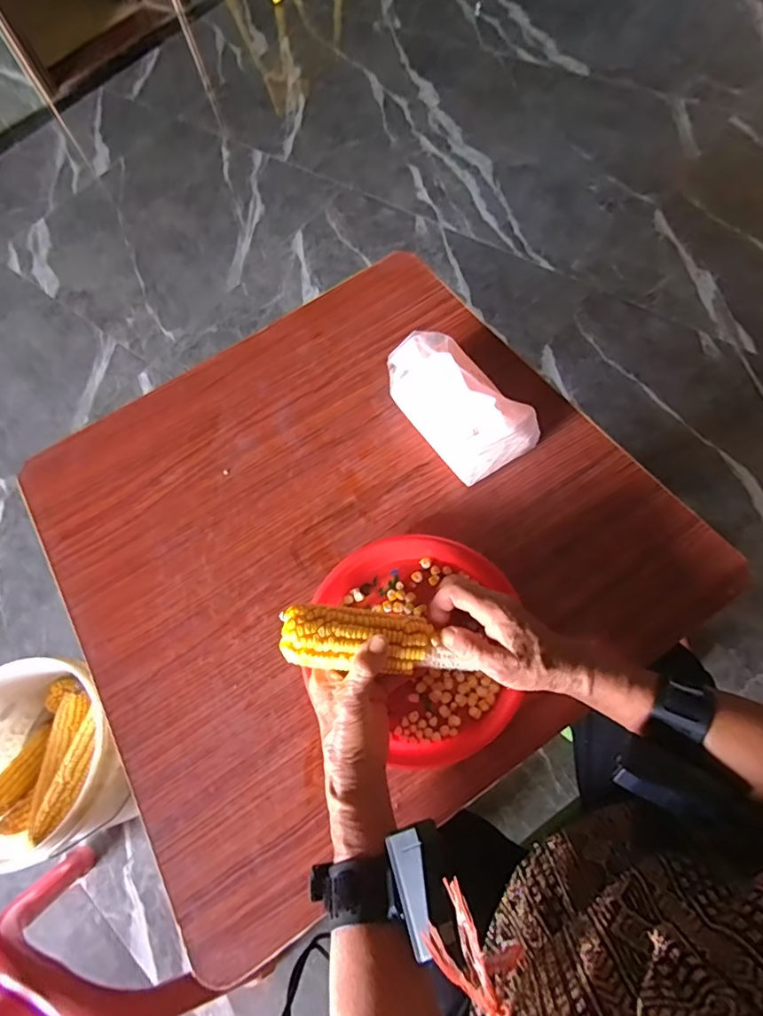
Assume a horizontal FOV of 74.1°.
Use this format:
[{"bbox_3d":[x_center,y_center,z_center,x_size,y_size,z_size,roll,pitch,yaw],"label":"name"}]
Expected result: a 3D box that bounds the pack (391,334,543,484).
[{"bbox_3d":[0.084,-0.119,0.547,0.088,0.094,0.164,-32,65,-9],"label":"pack"}]

